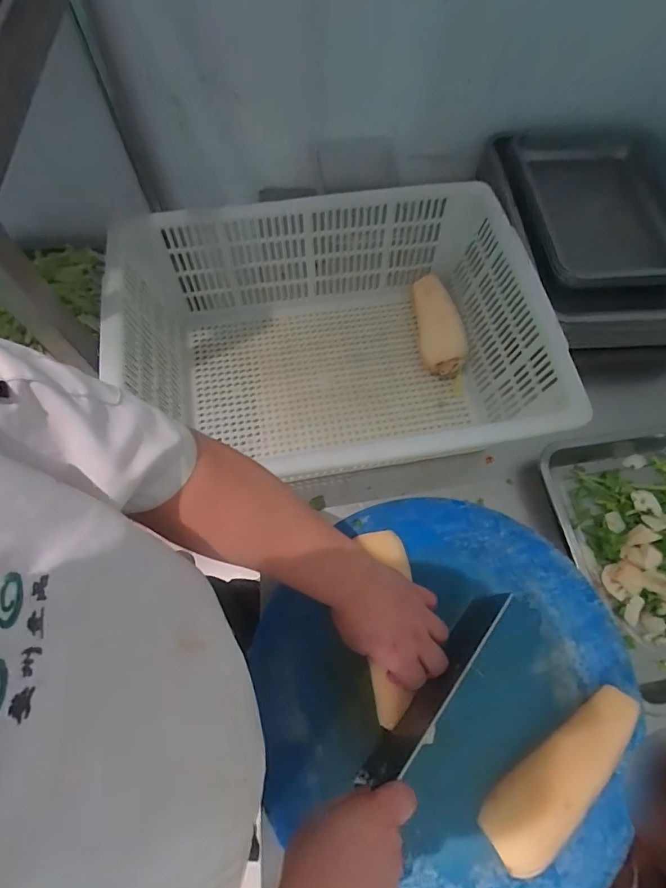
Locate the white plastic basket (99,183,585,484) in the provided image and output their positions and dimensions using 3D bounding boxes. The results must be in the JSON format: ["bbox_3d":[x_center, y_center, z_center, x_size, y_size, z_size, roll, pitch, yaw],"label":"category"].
[{"bbox_3d":[0.001,-0.131,0.628,0.523,0.198,0.399,-8,68,-4],"label":"white plastic basket"}]

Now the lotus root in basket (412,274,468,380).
[{"bbox_3d":[0.168,-0.190,0.706,0.064,0.068,0.175,-11,68,-6],"label":"lotus root in basket"}]

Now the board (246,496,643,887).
[{"bbox_3d":[0.129,0.258,0.468,0.392,0.023,0.387,0,68,-1],"label":"board"}]

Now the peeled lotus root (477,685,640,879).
[{"bbox_3d":[0.232,0.326,0.423,0.193,0.034,0.062,-33,72,-14],"label":"peeled lotus root"}]

